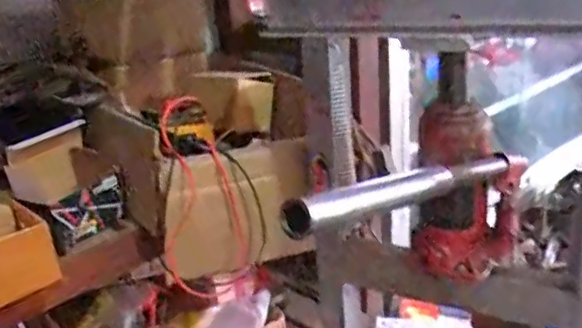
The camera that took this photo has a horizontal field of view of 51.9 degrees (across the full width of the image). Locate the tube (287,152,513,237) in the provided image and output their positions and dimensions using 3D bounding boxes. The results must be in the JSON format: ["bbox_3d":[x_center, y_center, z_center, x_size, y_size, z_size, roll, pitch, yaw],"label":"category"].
[{"bbox_3d":[0.101,0.016,0.475,0.024,0.021,0.326,13,14,38],"label":"tube"}]

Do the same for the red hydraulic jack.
[{"bbox_3d":[0.187,0.009,0.620,0.085,0.222,0.080,10,26,33],"label":"red hydraulic jack"}]

